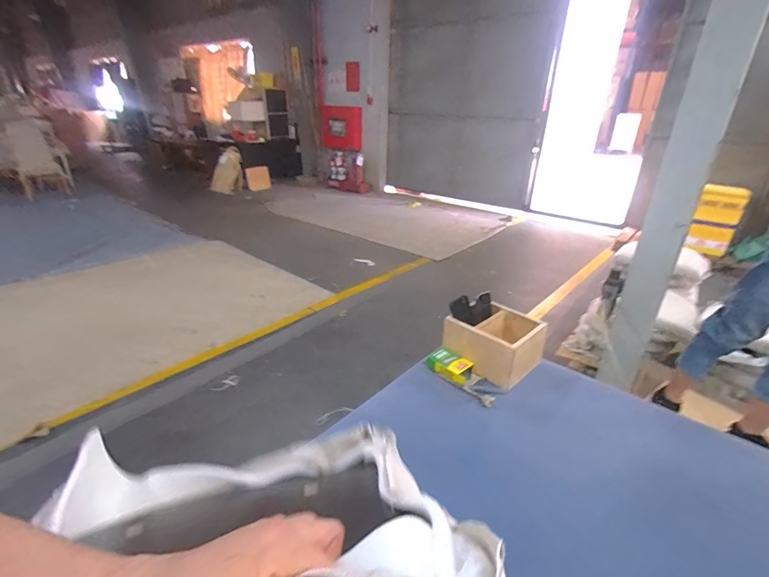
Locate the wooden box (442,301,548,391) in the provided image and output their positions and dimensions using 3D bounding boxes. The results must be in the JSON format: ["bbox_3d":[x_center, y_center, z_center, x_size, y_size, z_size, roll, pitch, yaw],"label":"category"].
[{"bbox_3d":[0.321,0.147,1.125,0.207,0.120,0.224,-23,35,-39],"label":"wooden box"}]

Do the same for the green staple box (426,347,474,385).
[{"bbox_3d":[0.179,0.213,1.084,0.128,0.035,0.075,21,33,35],"label":"green staple box"}]

